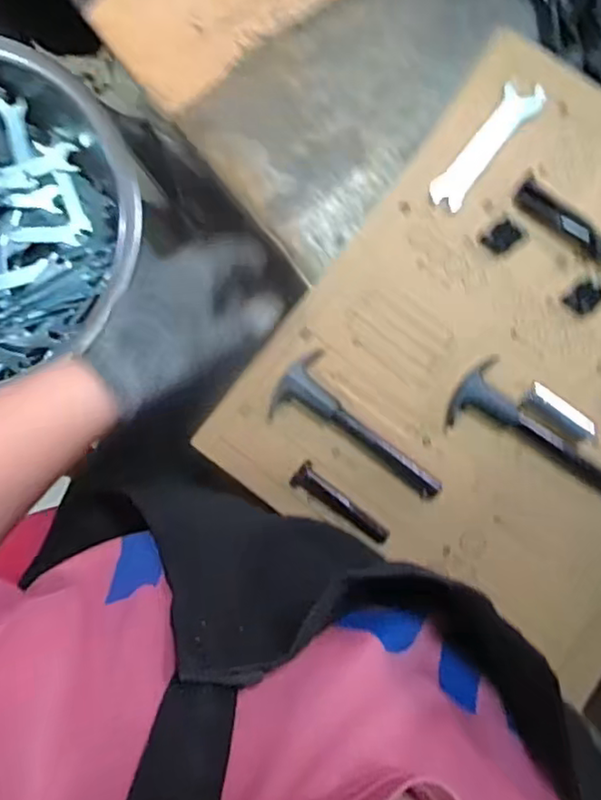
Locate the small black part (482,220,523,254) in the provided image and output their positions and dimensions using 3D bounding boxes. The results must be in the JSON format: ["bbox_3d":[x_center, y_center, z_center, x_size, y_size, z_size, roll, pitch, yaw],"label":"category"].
[{"bbox_3d":[0.142,-0.115,0.446,0.025,0.004,0.017,-37,86,-4],"label":"small black part"}]

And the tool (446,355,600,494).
[{"bbox_3d":[0.161,0.028,0.428,0.128,0.011,0.053,38,85,3],"label":"tool"}]

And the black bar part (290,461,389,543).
[{"bbox_3d":[0.027,0.071,0.421,0.073,0.013,0.017,38,85,3],"label":"black bar part"}]

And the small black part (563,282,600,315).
[{"bbox_3d":[0.198,-0.071,0.438,0.018,0.004,0.023,45,86,4],"label":"small black part"}]

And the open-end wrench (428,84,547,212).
[{"bbox_3d":[0.132,-0.182,0.447,0.026,0.008,0.107,40,86,3],"label":"open-end wrench"}]

